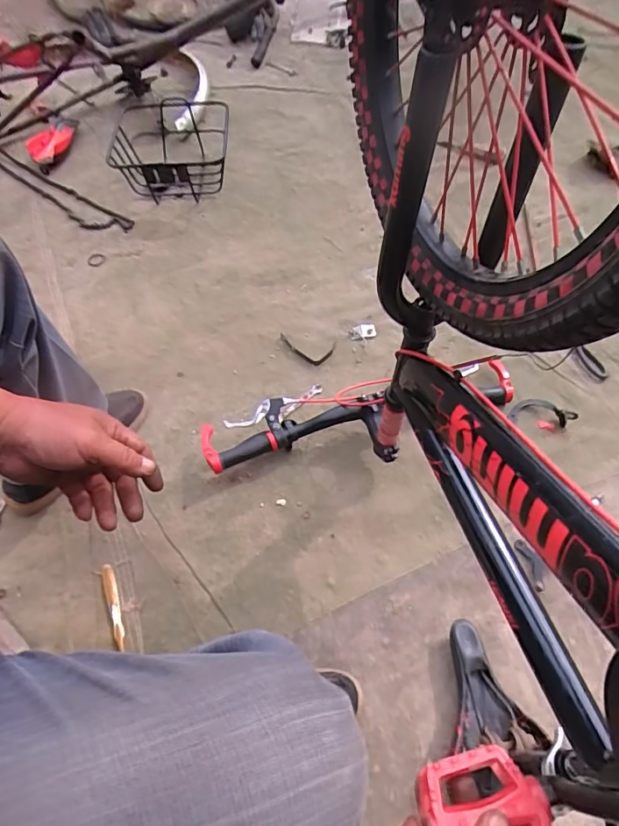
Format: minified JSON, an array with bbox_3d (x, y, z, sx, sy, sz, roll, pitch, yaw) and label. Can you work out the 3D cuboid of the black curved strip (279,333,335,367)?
[{"bbox_3d":[-0.009,-0.120,0.962,0.113,0.008,0.050,12,74,17],"label":"black curved strip"}]

